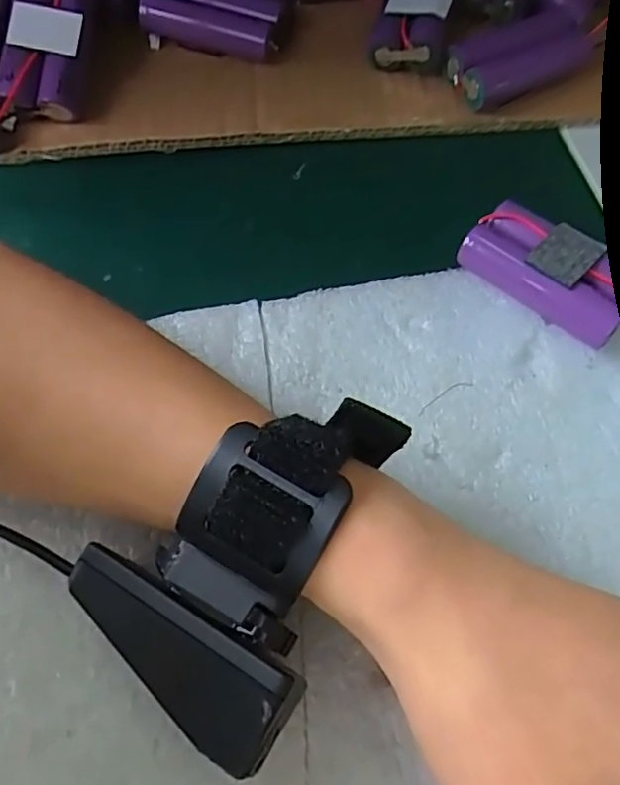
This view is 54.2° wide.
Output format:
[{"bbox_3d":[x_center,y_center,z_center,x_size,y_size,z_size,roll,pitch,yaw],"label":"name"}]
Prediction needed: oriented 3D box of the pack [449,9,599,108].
[{"bbox_3d":[0.103,-0.163,0.297,0.072,0.019,0.031,-27,68,-12],"label":"pack"}]

